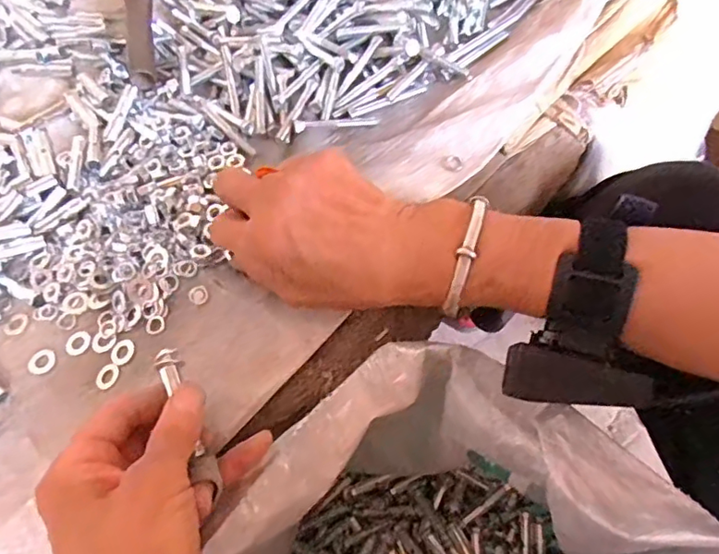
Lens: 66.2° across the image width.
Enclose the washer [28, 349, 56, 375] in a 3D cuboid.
[{"bbox_3d":[-0.193,0.051,0.335,0.016,0.004,0.016,-3,64,6],"label":"washer"}]

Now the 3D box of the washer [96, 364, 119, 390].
[{"bbox_3d":[-0.148,0.059,0.324,0.014,0.004,0.015,-2,59,3],"label":"washer"}]

